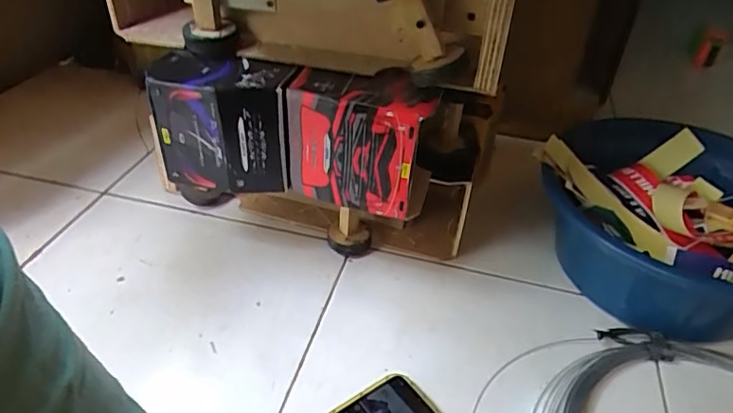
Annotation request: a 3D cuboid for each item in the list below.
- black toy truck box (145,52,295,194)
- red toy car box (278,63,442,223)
[{"bbox_3d":[-0.160,-0.093,0.620,0.154,0.132,0.077,9,38,8],"label":"black toy truck box"},{"bbox_3d":[-0.005,-0.070,0.605,0.154,0.137,0.075,11,38,10],"label":"red toy car box"}]

